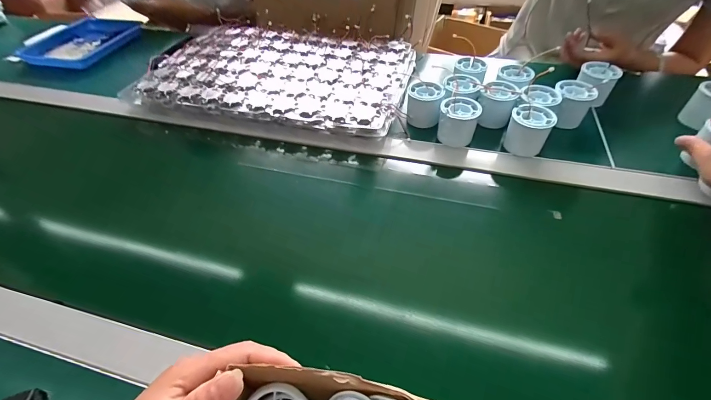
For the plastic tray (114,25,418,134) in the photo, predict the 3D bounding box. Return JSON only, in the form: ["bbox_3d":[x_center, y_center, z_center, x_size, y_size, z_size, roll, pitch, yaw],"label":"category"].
[{"bbox_3d":[-0.146,-0.232,0.593,0.464,0.035,0.261,10,52,13],"label":"plastic tray"}]

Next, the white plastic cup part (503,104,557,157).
[{"bbox_3d":[0.242,-0.098,0.462,0.052,0.051,0.049,15,53,17],"label":"white plastic cup part"}]

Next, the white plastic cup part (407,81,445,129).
[{"bbox_3d":[0.107,-0.149,0.513,0.055,0.052,0.046,11,52,14],"label":"white plastic cup part"}]

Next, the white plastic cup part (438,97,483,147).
[{"bbox_3d":[0.150,-0.112,0.479,0.053,0.058,0.044,12,52,14],"label":"white plastic cup part"}]

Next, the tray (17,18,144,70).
[{"bbox_3d":[-0.635,-0.378,0.768,0.153,0.035,0.220,18,54,19],"label":"tray"}]

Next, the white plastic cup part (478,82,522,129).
[{"bbox_3d":[0.216,-0.146,0.504,0.053,0.049,0.061,20,54,20],"label":"white plastic cup part"}]

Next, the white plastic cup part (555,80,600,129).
[{"bbox_3d":[0.325,-0.144,0.497,0.056,0.050,0.056,24,56,23],"label":"white plastic cup part"}]

